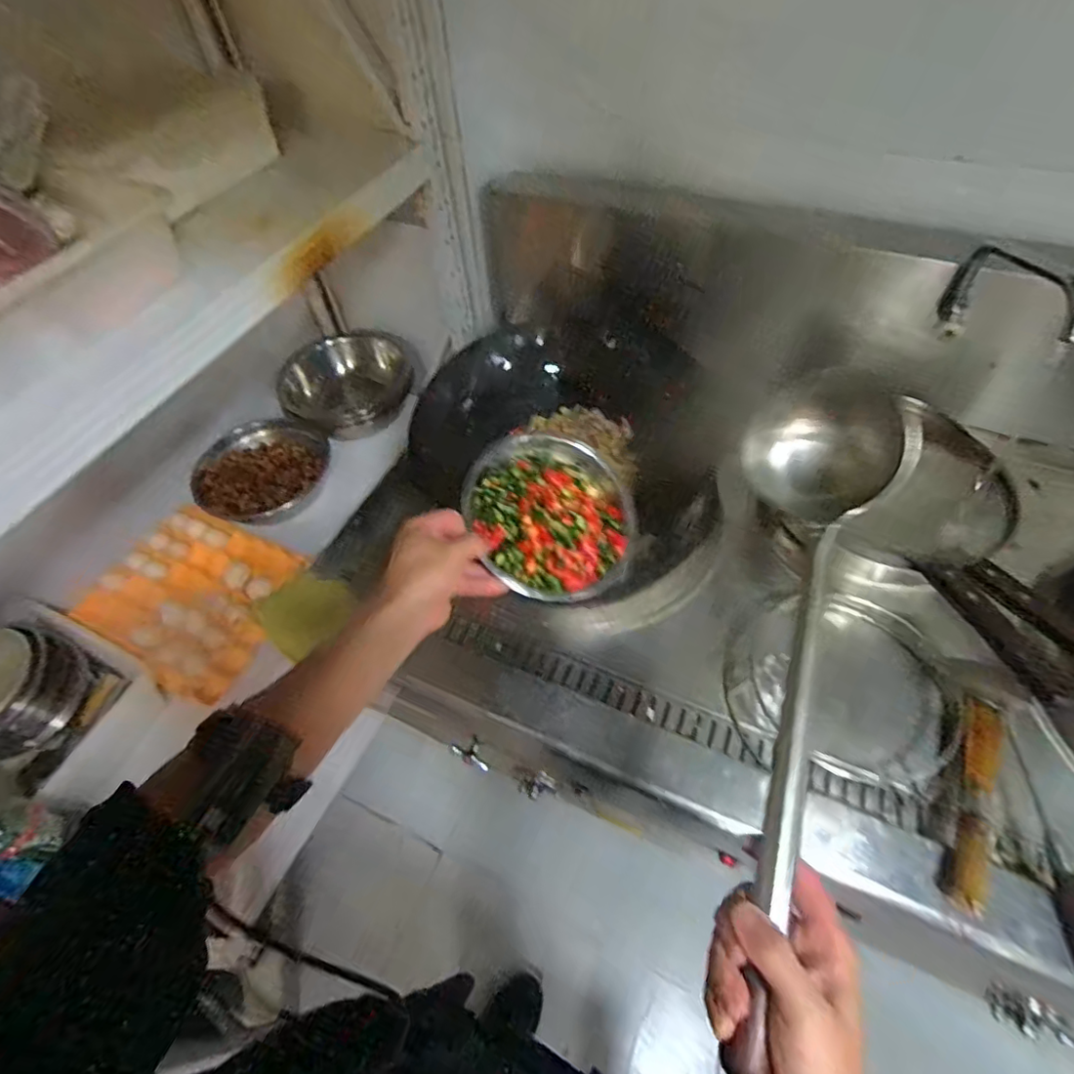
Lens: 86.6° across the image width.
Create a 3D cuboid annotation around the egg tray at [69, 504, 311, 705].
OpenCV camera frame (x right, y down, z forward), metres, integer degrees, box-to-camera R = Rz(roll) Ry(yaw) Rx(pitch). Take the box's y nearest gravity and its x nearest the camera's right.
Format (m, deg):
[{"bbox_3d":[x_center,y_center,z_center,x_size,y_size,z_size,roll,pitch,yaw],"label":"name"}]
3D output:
[{"bbox_3d":[-0.514,0.088,0.867,0.266,0.056,0.250,19,57,17],"label":"egg tray"}]

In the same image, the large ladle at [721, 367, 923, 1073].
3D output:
[{"bbox_3d":[0.175,0.074,0.392,0.105,0.061,0.467,15,68,14],"label":"large ladle"}]

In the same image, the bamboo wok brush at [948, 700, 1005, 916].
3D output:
[{"bbox_3d":[0.452,0.271,0.584,0.033,0.033,0.211,21,57,18],"label":"bamboo wok brush"}]

